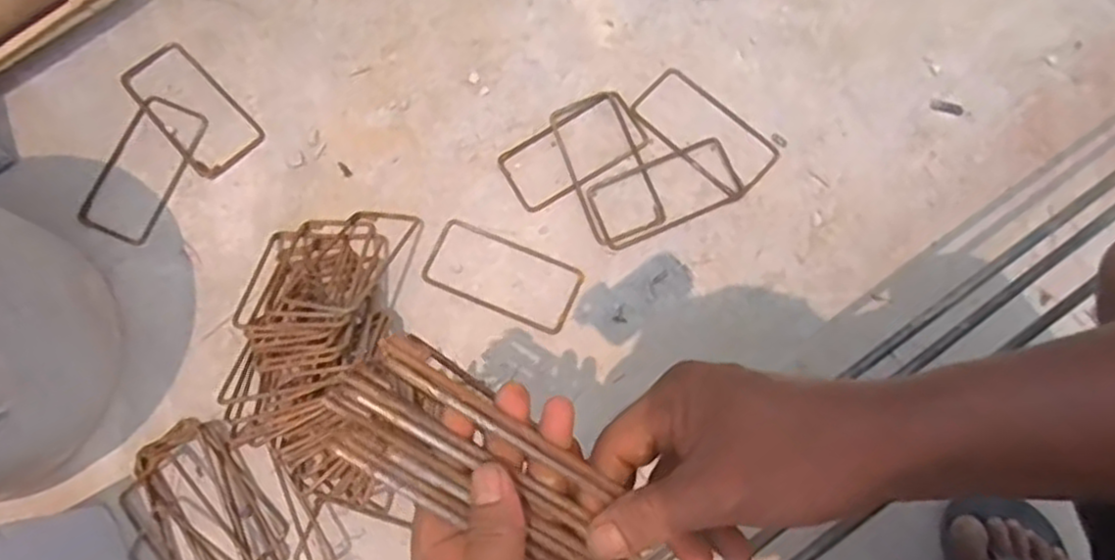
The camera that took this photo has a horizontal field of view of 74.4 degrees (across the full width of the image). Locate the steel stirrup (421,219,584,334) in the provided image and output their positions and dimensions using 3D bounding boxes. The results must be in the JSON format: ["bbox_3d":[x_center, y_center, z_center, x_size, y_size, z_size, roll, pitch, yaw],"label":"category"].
[{"bbox_3d":[-0.055,-0.005,0.739,0.153,0.011,0.074,23,80,3],"label":"steel stirrup"}]

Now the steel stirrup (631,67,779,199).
[{"bbox_3d":[0.154,-0.157,0.769,0.152,0.008,0.076,43,82,7],"label":"steel stirrup"}]

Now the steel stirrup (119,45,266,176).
[{"bbox_3d":[-0.386,-0.184,0.775,0.080,0.006,0.165,-41,82,-8],"label":"steel stirrup"}]

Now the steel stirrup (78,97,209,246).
[{"bbox_3d":[-0.430,-0.116,0.762,0.079,0.005,0.153,22,80,3],"label":"steel stirrup"}]

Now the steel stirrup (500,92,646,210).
[{"bbox_3d":[0.017,-0.136,0.763,0.150,0.009,0.075,-31,81,-6],"label":"steel stirrup"}]

